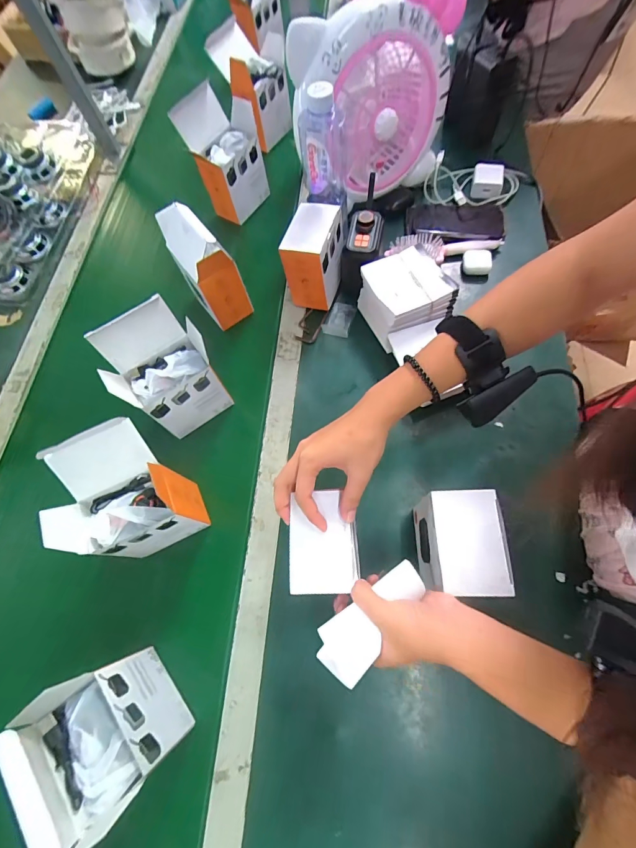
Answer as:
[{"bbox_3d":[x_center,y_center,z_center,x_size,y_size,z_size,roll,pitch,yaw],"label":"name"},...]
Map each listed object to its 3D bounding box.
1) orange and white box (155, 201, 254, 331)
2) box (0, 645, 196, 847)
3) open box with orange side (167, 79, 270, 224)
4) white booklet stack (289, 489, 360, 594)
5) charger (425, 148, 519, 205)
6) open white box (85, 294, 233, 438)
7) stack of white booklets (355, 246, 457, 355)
[{"bbox_3d":[-0.175,-0.242,0.551,0.060,0.146,0.122,-39,70,-10],"label":"orange and white box"},{"bbox_3d":[-0.208,0.304,0.348,0.094,0.131,0.109,-41,70,-10],"label":"box"},{"bbox_3d":[-0.152,-0.472,0.637,0.124,0.168,0.092,-44,71,-11],"label":"open box with orange side"},{"bbox_3d":[0.004,0.114,0.359,0.066,0.014,0.095,-4,68,1],"label":"white booklet stack"},{"bbox_3d":[0.284,-0.444,0.656,0.168,0.030,0.081,3,69,7],"label":"charger"},{"bbox_3d":[-0.199,-0.067,0.483,0.119,0.155,0.092,-36,69,-8],"label":"open white box"},{"bbox_3d":[0.127,-0.188,0.545,0.100,0.092,0.108,-24,68,-4],"label":"stack of white booklets"}]

